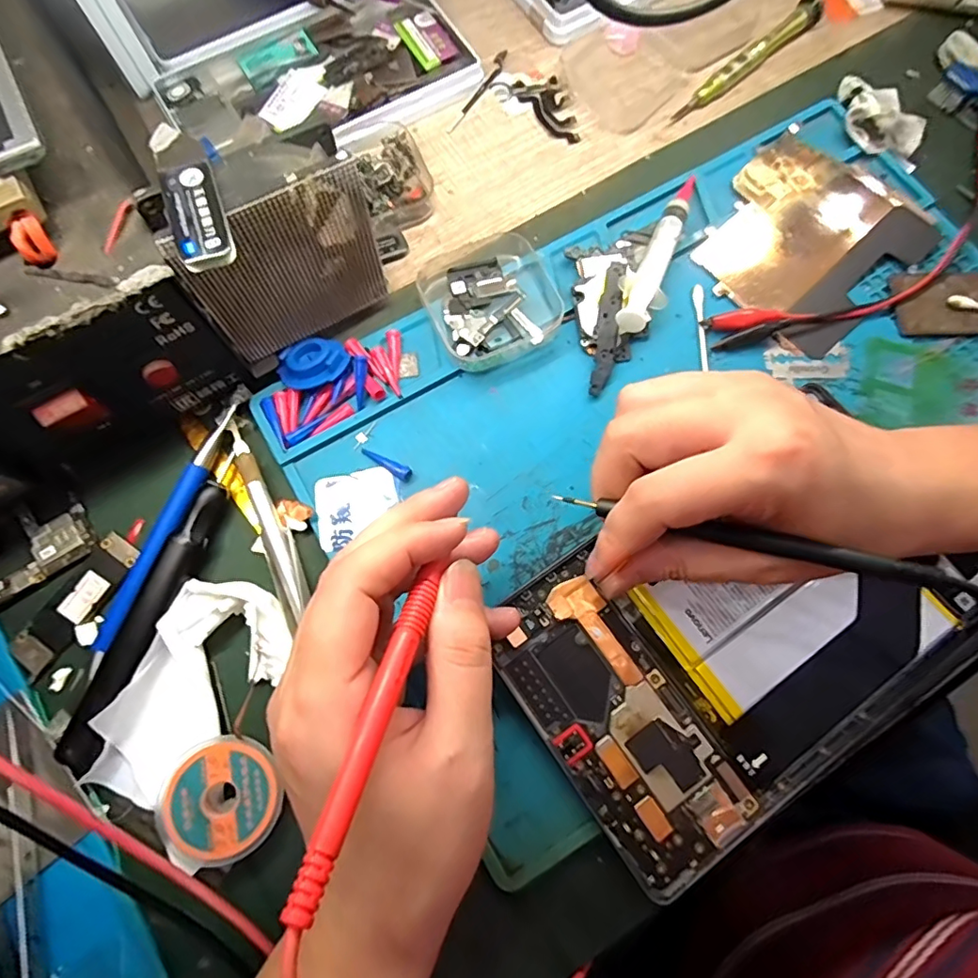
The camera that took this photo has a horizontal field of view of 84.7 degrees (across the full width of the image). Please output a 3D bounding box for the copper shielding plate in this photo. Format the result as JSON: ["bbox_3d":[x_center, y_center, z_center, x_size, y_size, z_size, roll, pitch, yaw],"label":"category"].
[{"bbox_3d":[0.173,-0.137,0.289,0.098,0.007,0.112,41,78,11],"label":"copper shielding plate"}]

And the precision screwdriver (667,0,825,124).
[{"bbox_3d":[0.159,-0.263,0.329,0.121,0.016,0.014,-41,78,-10],"label":"precision screwdriver"}]

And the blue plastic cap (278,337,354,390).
[{"bbox_3d":[-0.086,-0.062,0.263,0.035,0.010,0.026,-18,75,-5],"label":"blue plastic cap"}]

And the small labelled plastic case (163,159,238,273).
[{"bbox_3d":[-0.104,-0.098,0.193,0.018,0.006,0.047,-20,75,-5],"label":"small labelled plastic case"}]

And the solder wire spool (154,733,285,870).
[{"bbox_3d":[-0.107,0.124,0.213,0.042,0.014,0.044,0,74,0],"label":"solder wire spool"}]

